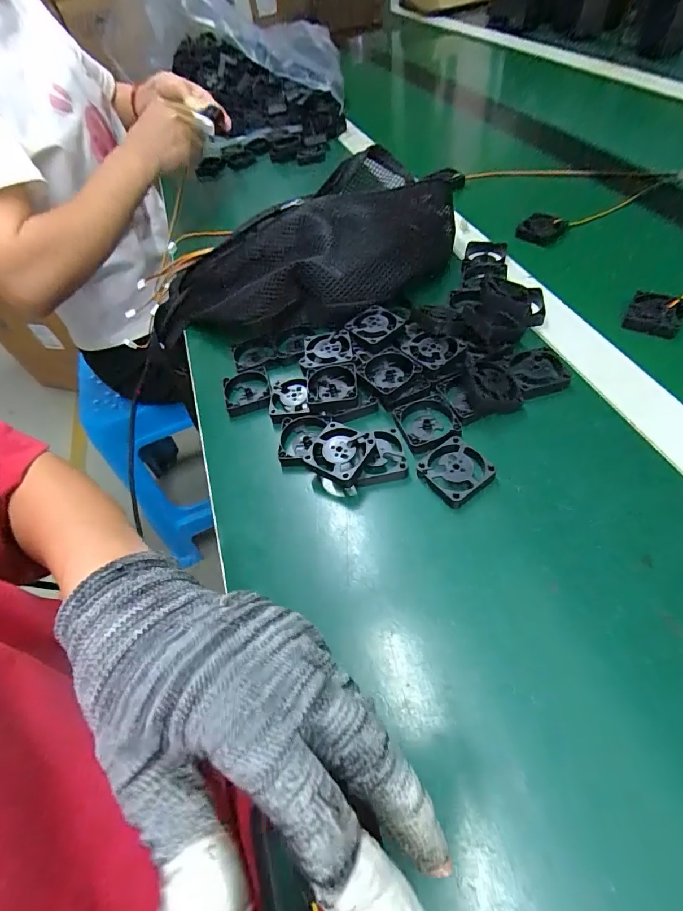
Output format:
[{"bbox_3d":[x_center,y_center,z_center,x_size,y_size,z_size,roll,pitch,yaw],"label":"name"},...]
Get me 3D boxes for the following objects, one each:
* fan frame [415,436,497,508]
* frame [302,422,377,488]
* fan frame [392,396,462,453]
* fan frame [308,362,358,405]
[{"bbox_3d":[0.078,0.010,0.284,0.042,0.009,0.041,-39,58,-17],"label":"fan frame"},{"bbox_3d":[-0.001,0.000,0.295,0.042,0.013,0.042,17,60,20],"label":"frame"},{"bbox_3d":[0.065,-0.023,0.313,0.042,0.010,0.045,-20,54,-5],"label":"fan frame"},{"bbox_3d":[-0.008,-0.056,0.339,0.041,0.015,0.039,-7,54,5],"label":"fan frame"}]

